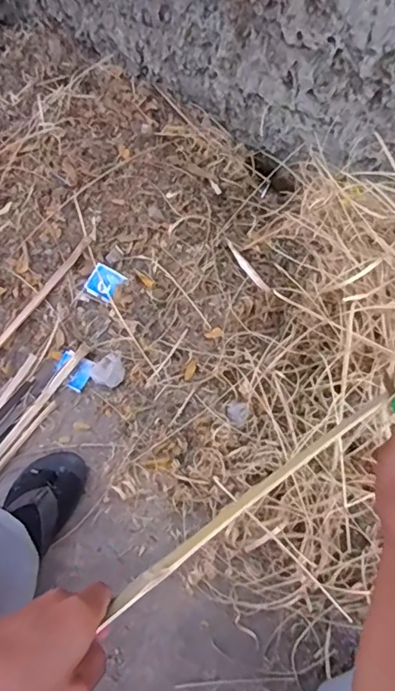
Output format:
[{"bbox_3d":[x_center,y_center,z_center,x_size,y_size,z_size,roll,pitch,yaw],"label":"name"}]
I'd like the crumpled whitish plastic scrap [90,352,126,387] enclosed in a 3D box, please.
[{"bbox_3d":[-0.156,0.046,0.897,0.055,0.023,0.056,1,65,-1],"label":"crumpled whitish plastic scrap"}]

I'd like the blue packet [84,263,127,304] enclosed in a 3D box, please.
[{"bbox_3d":[-0.172,-0.116,0.951,0.059,0.004,0.060,31,82,5],"label":"blue packet"}]

